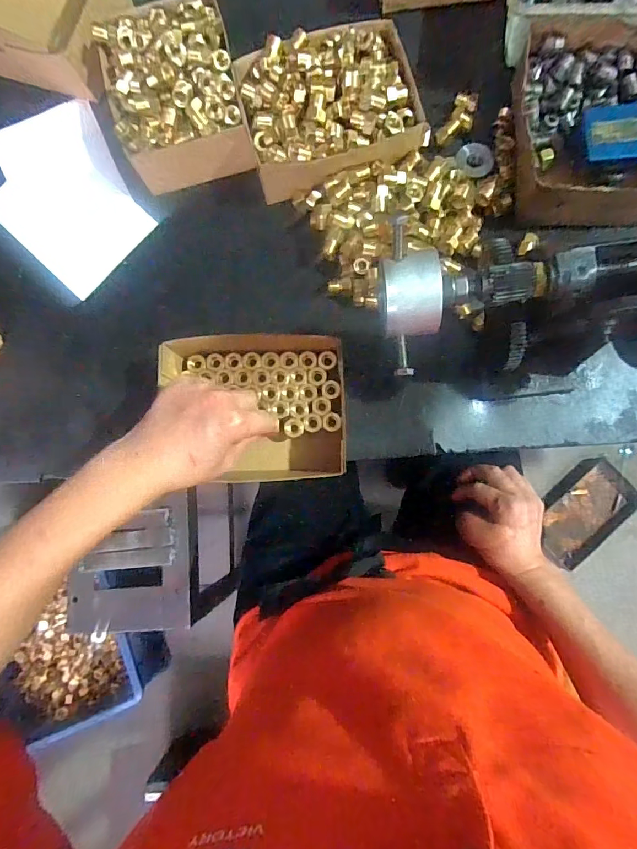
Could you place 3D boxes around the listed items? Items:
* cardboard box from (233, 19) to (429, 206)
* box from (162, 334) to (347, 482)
[{"bbox_3d":[0.011,-0.299,0.408,0.157,0.051,0.132,-13,82,2],"label":"cardboard box"},{"bbox_3d":[-0.054,-0.015,0.395,0.153,0.054,0.131,-3,85,4],"label":"box"}]

